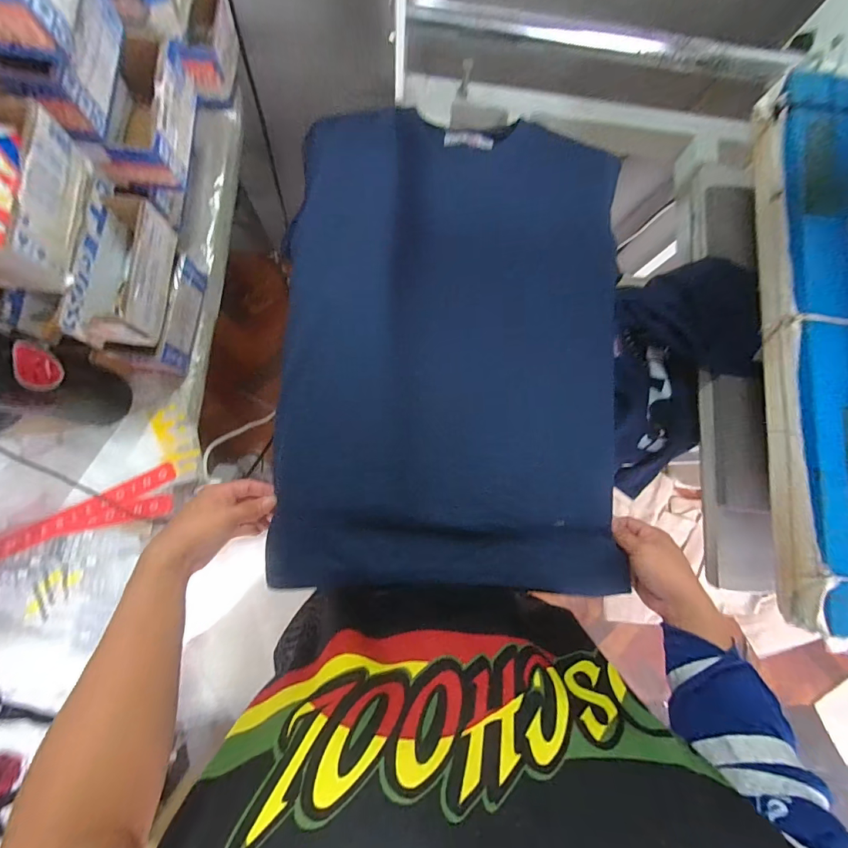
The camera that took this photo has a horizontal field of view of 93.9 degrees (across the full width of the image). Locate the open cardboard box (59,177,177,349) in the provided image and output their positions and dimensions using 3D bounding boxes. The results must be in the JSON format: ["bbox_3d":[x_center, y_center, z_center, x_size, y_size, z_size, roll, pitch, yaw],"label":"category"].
[{"bbox_3d":[-0.354,-0.182,0.473,0.066,0.071,0.179,9,82,-4],"label":"open cardboard box"}]

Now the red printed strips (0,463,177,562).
[{"bbox_3d":[-0.475,0.137,0.540,0.276,0.012,0.061,-23,86,-5],"label":"red printed strips"}]

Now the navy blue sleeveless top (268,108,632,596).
[{"bbox_3d":[0.044,-0.106,0.507,0.409,0.049,0.603,3,82,-5],"label":"navy blue sleeveless top"}]

